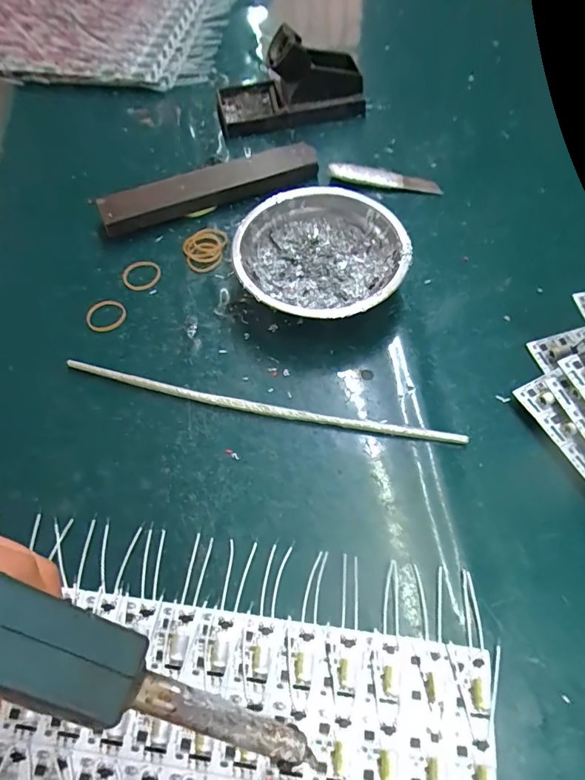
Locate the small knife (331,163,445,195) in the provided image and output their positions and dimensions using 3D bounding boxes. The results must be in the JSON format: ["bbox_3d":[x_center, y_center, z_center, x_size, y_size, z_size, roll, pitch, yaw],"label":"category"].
[{"bbox_3d":[0.085,-0.195,0.413,0.102,0.006,0.023,7,61,-7],"label":"small knife"}]

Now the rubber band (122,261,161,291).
[{"bbox_3d":[-0.124,-0.095,0.368,0.031,0.004,0.028,1,61,4],"label":"rubber band"}]

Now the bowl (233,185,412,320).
[{"bbox_3d":[0.022,-0.095,0.341,0.123,0.045,0.122,-1,61,2],"label":"bowl"}]

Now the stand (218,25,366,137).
[{"bbox_3d":[-0.001,-0.304,0.431,0.145,0.071,0.072,-16,62,-6],"label":"stand"}]

